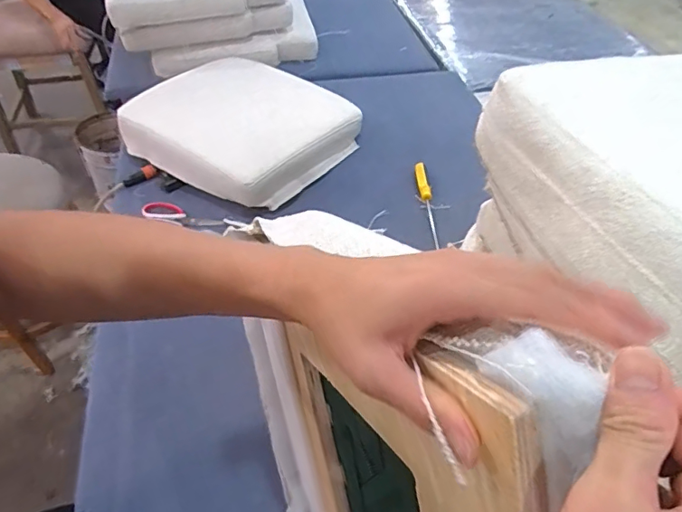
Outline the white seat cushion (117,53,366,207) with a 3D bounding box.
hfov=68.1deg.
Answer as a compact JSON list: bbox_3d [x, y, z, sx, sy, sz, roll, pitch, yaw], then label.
[{"bbox_3d":[-0.255,-0.331,1.244,0.504,0.096,0.418,29,52,22],"label":"white seat cushion"}]

